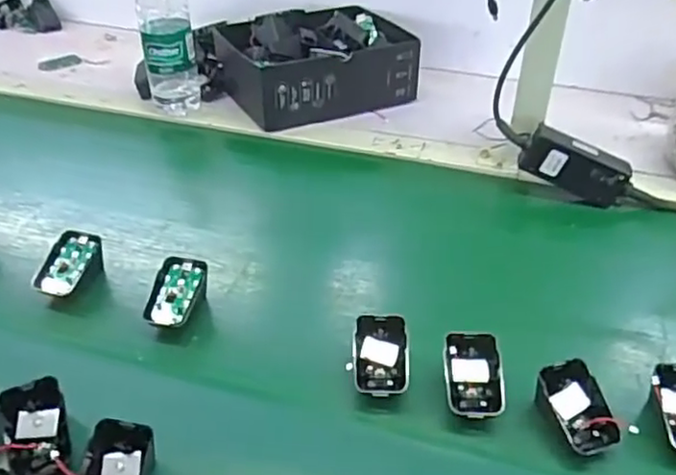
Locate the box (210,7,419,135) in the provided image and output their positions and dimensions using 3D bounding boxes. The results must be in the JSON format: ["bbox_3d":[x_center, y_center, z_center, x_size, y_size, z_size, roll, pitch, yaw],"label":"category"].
[{"bbox_3d":[-0.027,-0.253,0.943,0.257,0.091,0.201,-20,43,-24],"label":"box"}]

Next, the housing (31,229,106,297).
[{"bbox_3d":[-0.258,0.031,0.627,0.042,0.040,0.071,12,39,14],"label":"housing"}]

